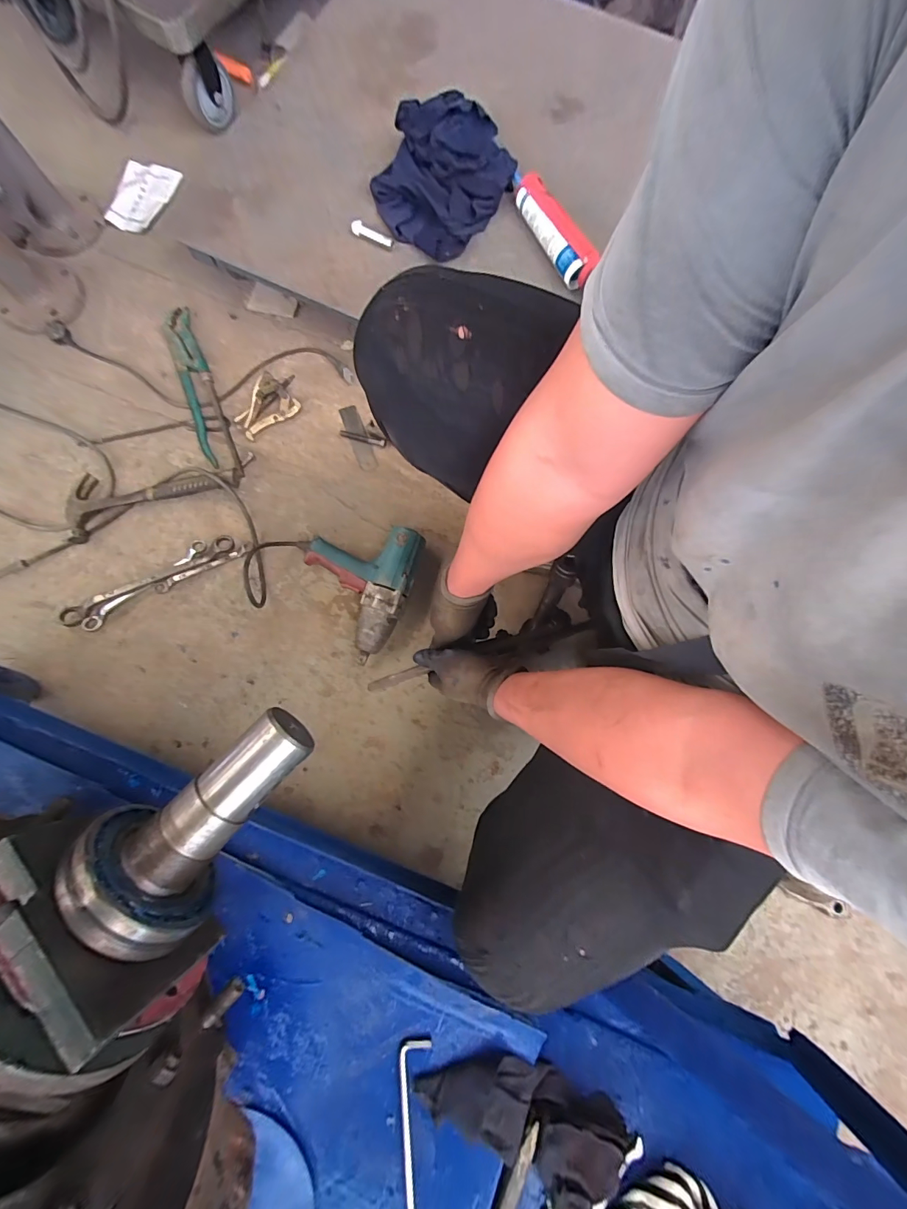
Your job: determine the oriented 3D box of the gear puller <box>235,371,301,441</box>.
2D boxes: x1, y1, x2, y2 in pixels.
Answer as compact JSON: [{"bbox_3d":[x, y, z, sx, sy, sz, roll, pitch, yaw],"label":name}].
[{"bbox_3d":[-0.373,-0.402,0.845,0.144,0.058,0.069,-36,82,-7],"label":"gear puller"}]

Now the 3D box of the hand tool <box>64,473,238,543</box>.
[{"bbox_3d":[-0.587,-0.230,0.813,0.319,0.041,0.127,-19,81,-5],"label":"hand tool"}]

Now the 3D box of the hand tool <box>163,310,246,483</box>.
[{"bbox_3d":[-0.522,-0.432,0.872,0.062,0.021,0.410,-22,81,-5],"label":"hand tool"}]

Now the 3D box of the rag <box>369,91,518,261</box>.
[{"bbox_3d":[-0.027,-0.835,0.816,0.230,0.111,0.267,31,80,4],"label":"rag"}]

